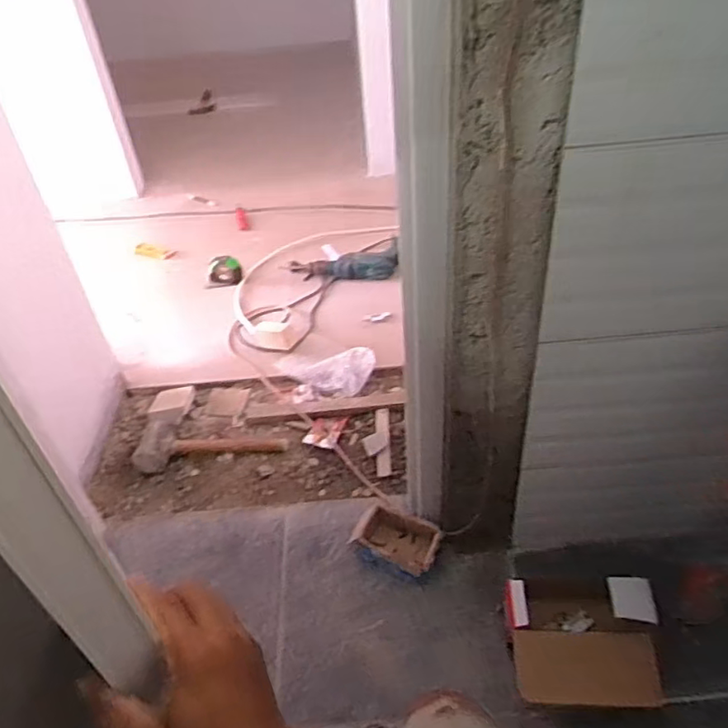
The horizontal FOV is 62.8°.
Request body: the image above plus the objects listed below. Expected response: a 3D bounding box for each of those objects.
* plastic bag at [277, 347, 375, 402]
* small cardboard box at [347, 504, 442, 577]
[{"bbox_3d":[-0.088,0.023,1.436,0.236,0.078,0.118,-8,39,18],"label":"plastic bag"},{"bbox_3d":[0.057,0.319,1.085,0.158,0.042,0.103,18,46,26],"label":"small cardboard box"}]

